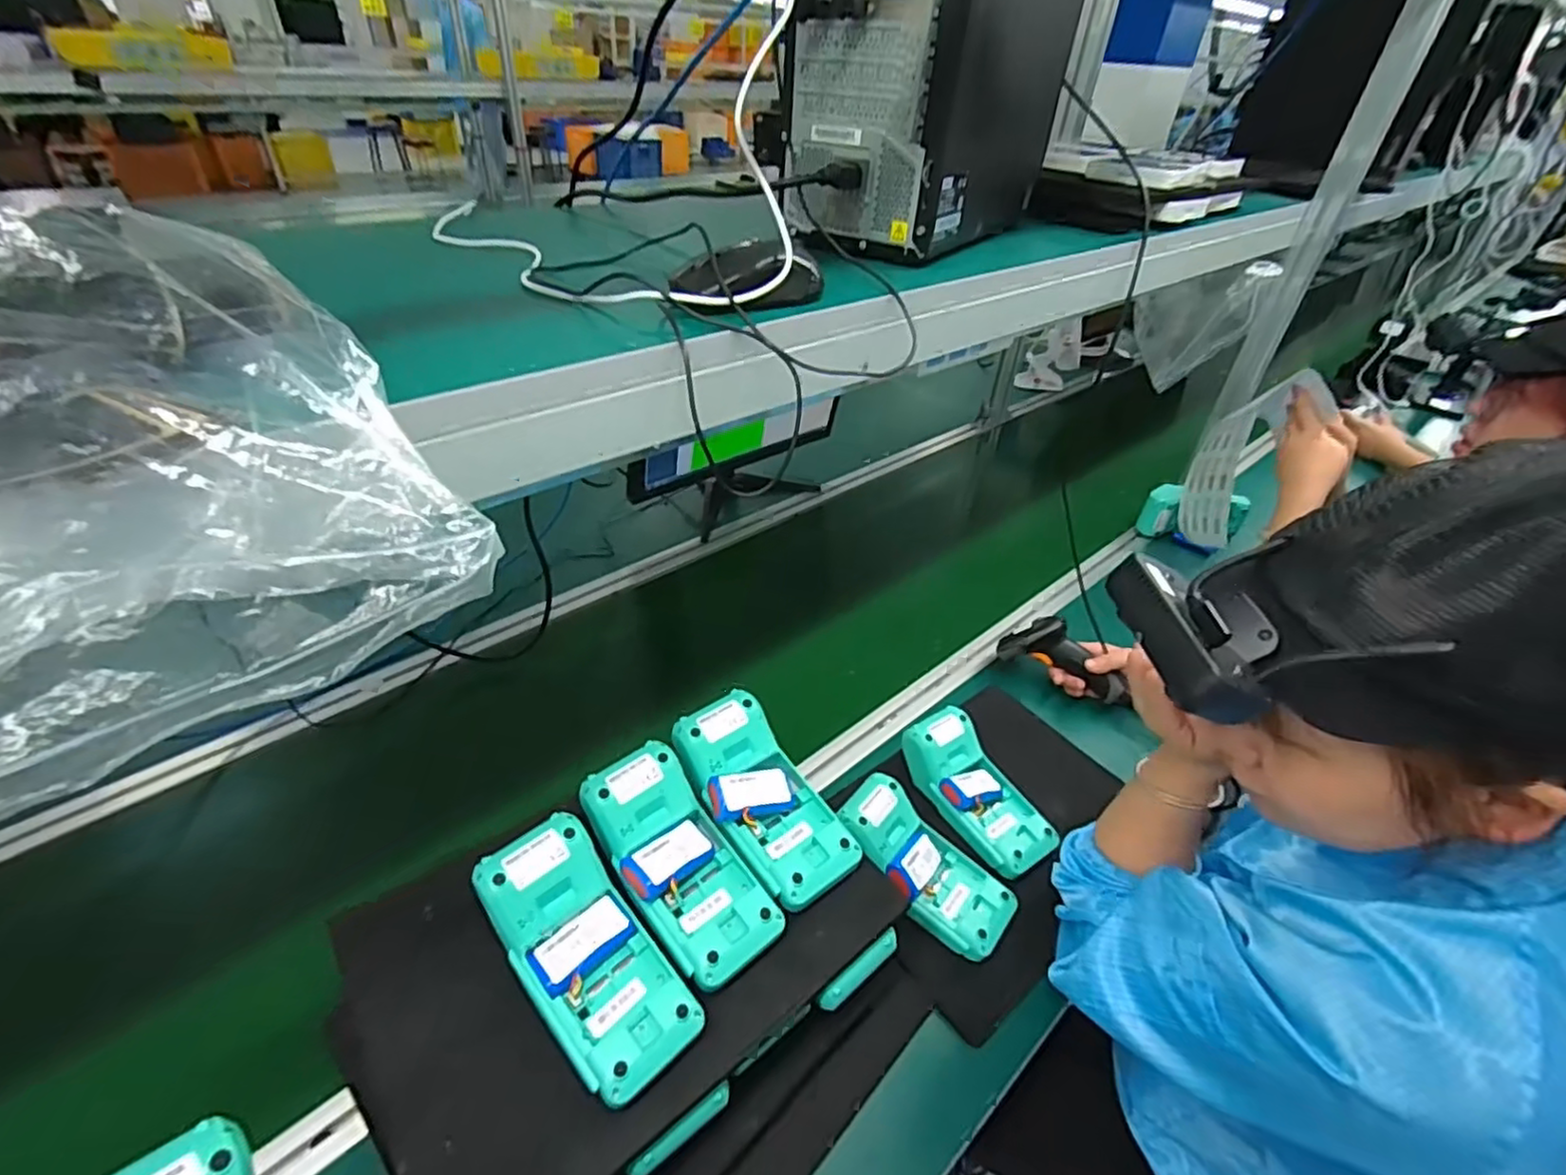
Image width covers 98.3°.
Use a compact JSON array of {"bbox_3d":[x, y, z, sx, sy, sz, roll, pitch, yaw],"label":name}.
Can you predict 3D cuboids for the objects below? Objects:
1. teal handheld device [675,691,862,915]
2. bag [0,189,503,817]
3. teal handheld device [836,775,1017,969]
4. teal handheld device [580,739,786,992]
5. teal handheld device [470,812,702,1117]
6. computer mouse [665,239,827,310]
[{"bbox_3d":[-0.015,0.169,0.554,0.083,0.038,0.175,-25,64,-31],"label":"teal handheld device"},{"bbox_3d":[-0.272,-0.041,0.264,0.203,0.158,0.220,33,47,31],"label":"bag"},{"bbox_3d":[0.134,0.262,0.646,0.178,0.033,0.083,44,51,16],"label":"teal handheld device"},{"bbox_3d":[-0.079,0.206,0.511,0.079,0.039,0.175,-26,66,-32],"label":"teal handheld device"},{"bbox_3d":[-0.133,0.243,0.457,0.079,0.032,0.175,-29,68,-34],"label":"teal handheld device"},{"bbox_3d":[-0.017,-0.204,0.442,0.103,0.033,0.049,-19,45,-26],"label":"computer mouse"}]

